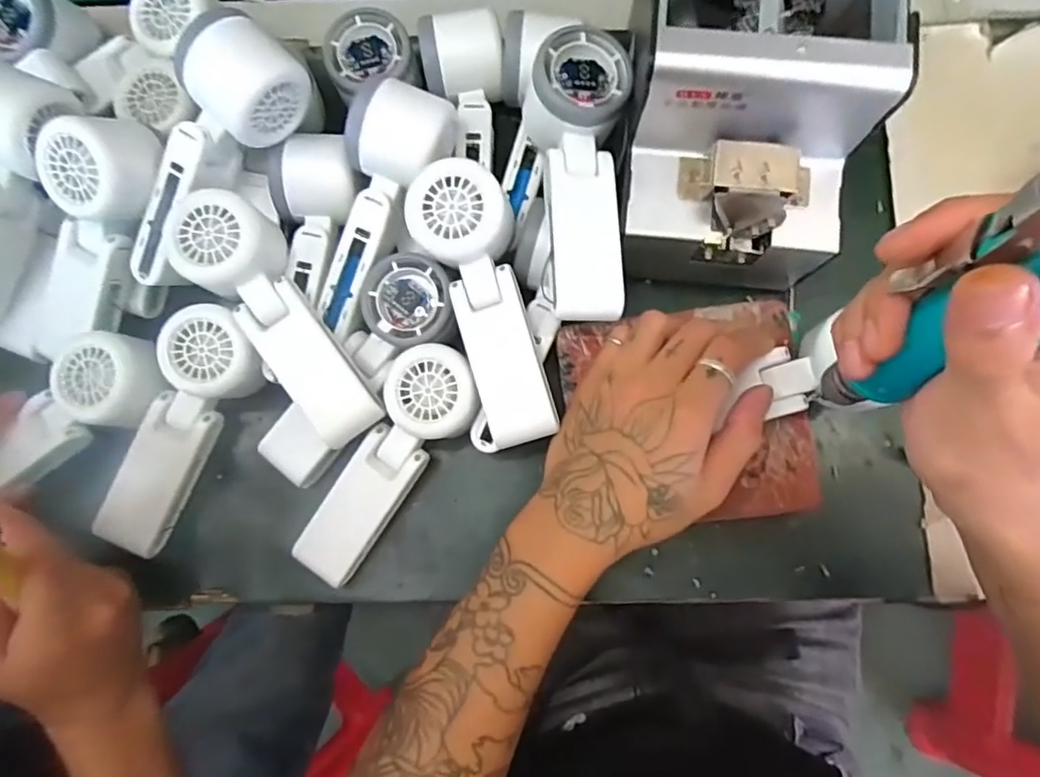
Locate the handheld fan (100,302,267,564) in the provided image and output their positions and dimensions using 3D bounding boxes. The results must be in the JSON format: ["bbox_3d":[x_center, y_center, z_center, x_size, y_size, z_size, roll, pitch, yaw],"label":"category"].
[{"bbox_3d":[-0.211,0.027,0.377,0.060,0.038,0.165,28,99,6],"label":"handheld fan"}]

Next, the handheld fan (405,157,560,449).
[{"bbox_3d":[-0.018,-0.049,0.350,0.054,0.043,0.159,-18,81,-1],"label":"handheld fan"}]

